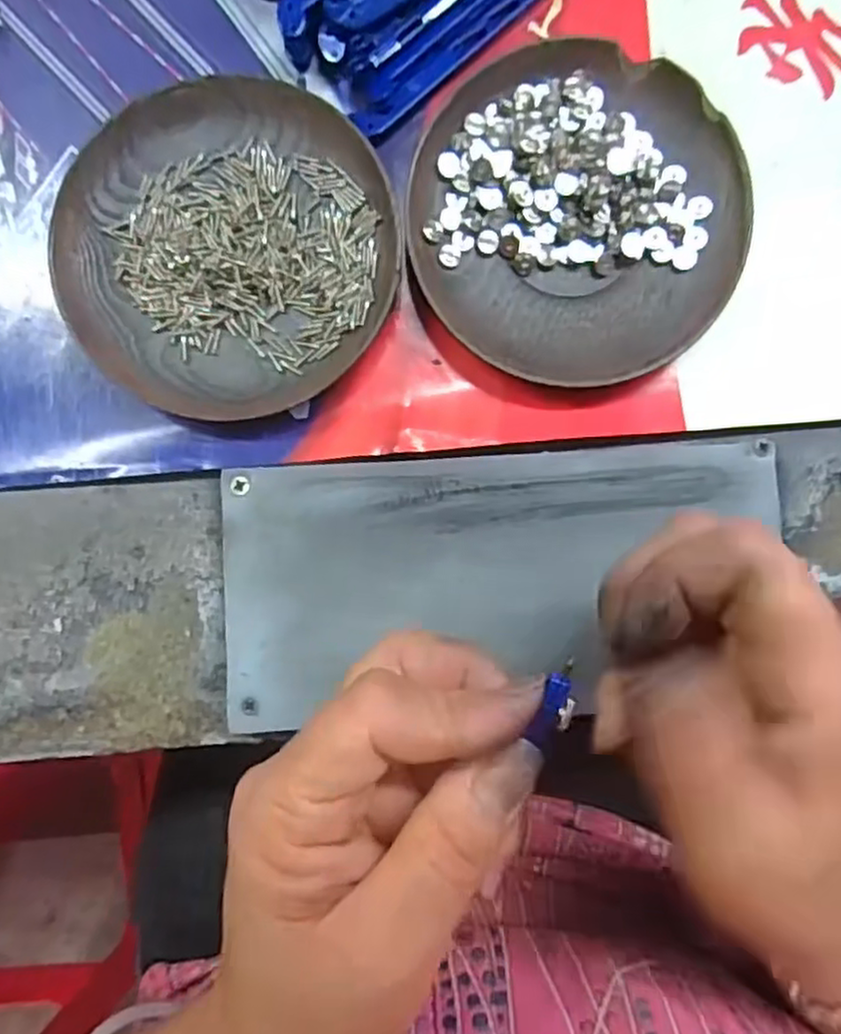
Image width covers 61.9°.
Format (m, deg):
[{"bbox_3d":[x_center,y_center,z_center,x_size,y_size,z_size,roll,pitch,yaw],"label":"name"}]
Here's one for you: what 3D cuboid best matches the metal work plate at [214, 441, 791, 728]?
[{"bbox_3d":[0.027,0.022,0.246,0.192,0.004,0.089,-4,88,1],"label":"metal work plate"}]

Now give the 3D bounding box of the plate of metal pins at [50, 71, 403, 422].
[{"bbox_3d":[-0.066,-0.094,0.248,0.112,0.014,0.116,0,90,0],"label":"plate of metal pins"}]

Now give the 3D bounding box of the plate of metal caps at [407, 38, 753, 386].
[{"bbox_3d":[0.054,-0.104,0.246,0.111,0.015,0.111,0,90,0],"label":"plate of metal caps"}]

